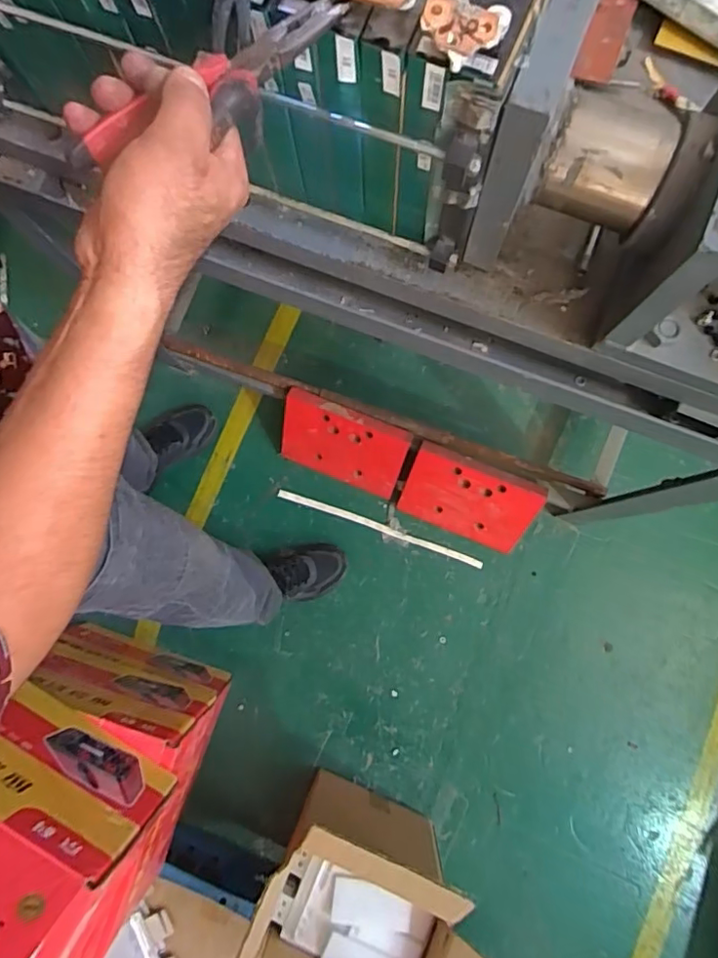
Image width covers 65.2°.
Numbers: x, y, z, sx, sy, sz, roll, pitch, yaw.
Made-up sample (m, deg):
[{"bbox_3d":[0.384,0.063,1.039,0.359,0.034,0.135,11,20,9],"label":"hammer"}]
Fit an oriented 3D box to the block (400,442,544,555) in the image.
[{"bbox_3d":[0.235,0.039,1.204,0.267,0.202,0.045,24,44,8],"label":"block"}]

